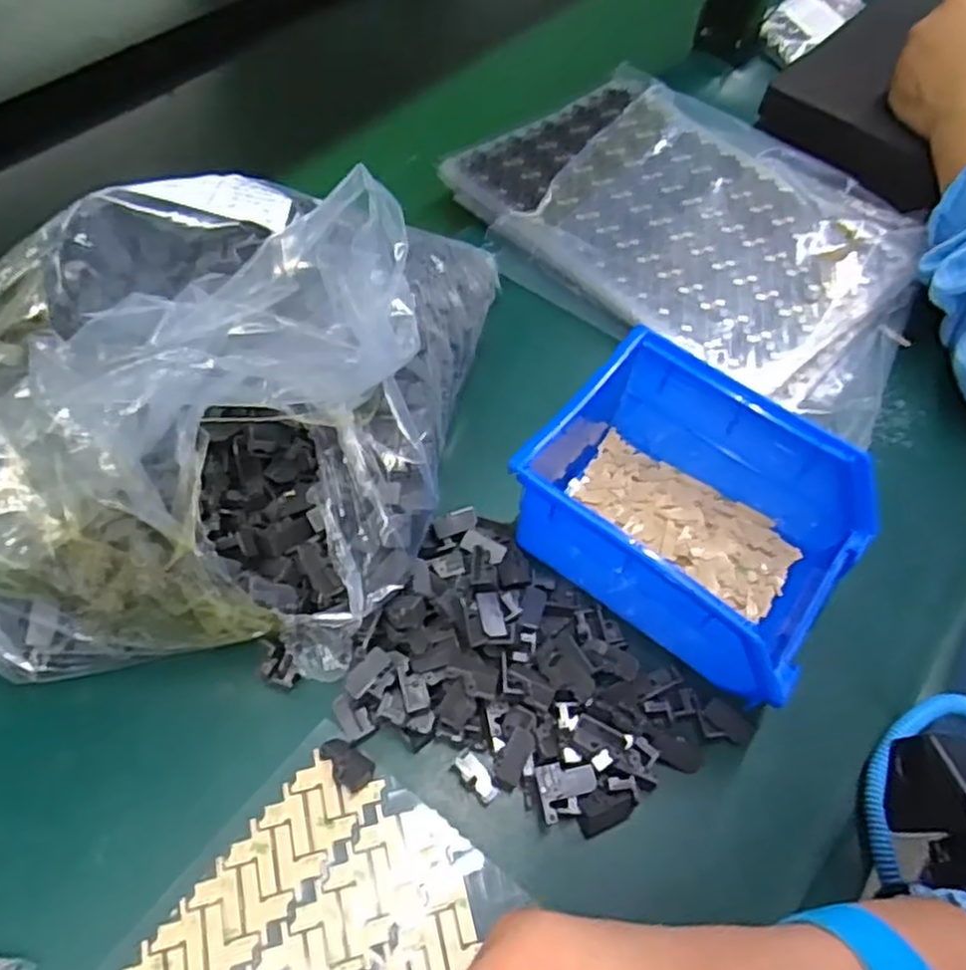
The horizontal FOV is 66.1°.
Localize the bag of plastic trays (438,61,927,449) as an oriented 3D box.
[{"bbox_3d":[0.138,-0.175,0.482,0.289,0.019,0.233,28,59,14],"label":"bag of plastic trays"}]

